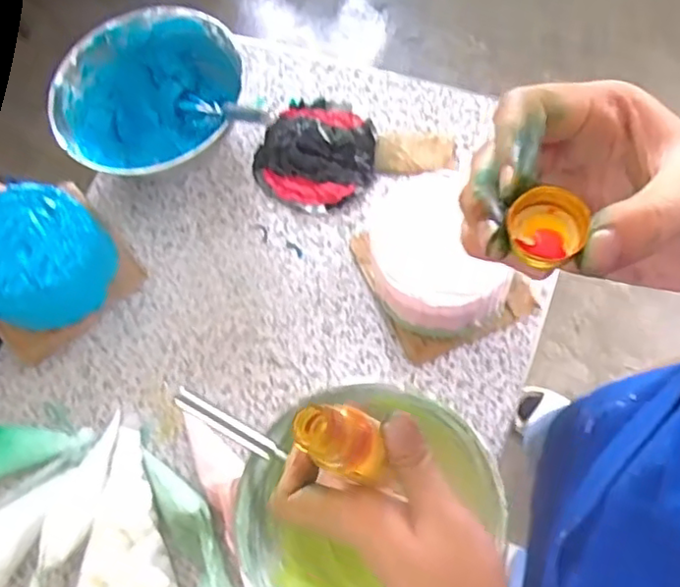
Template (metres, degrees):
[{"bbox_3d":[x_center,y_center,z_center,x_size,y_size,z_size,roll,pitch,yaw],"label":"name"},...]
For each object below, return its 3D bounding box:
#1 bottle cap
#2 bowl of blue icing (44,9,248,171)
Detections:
[{"bbox_3d":[0.063,-0.020,0.189,0.021,0.011,0.019,17,74,6],"label":"bottle cap"},{"bbox_3d":[-0.238,-0.233,0.778,0.210,0.094,0.217,-1,74,4],"label":"bowl of blue icing"}]

